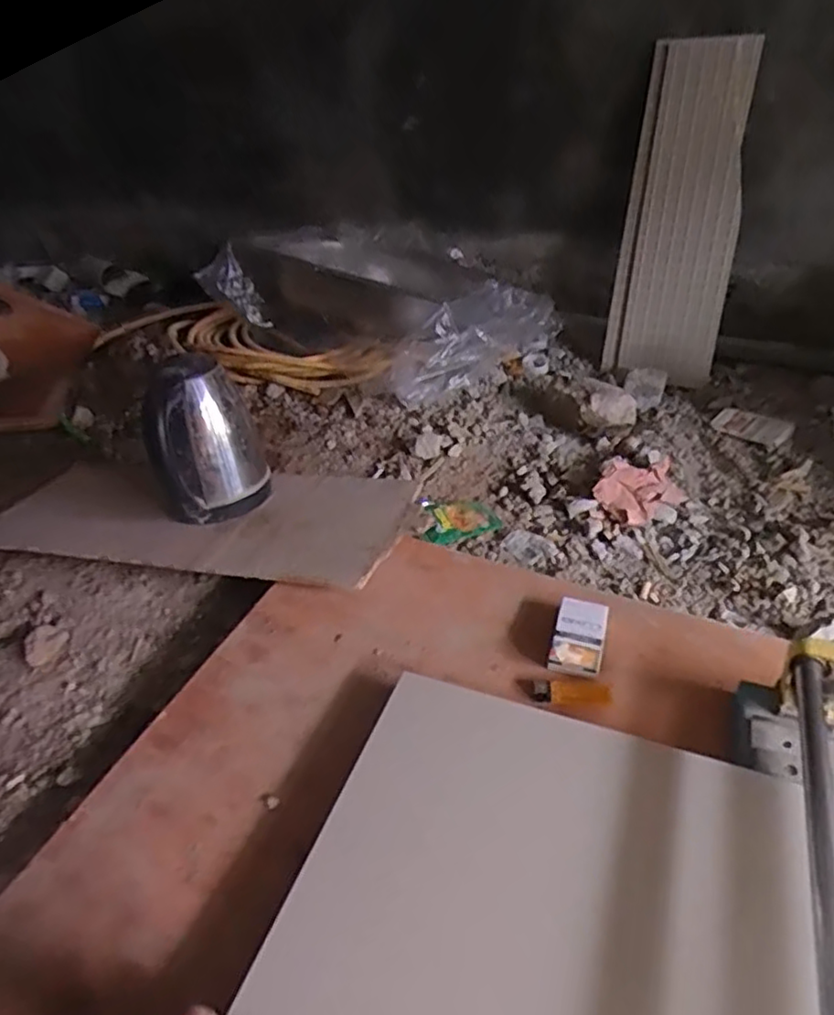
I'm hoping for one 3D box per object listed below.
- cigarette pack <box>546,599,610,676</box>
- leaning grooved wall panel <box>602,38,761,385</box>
[{"bbox_3d":[0.180,0.139,0.732,0.054,0.017,0.100,9,37,17],"label":"cigarette pack"},{"bbox_3d":[0.470,-0.506,1.183,0.192,0.542,0.028,12,30,20],"label":"leaning grooved wall panel"}]

